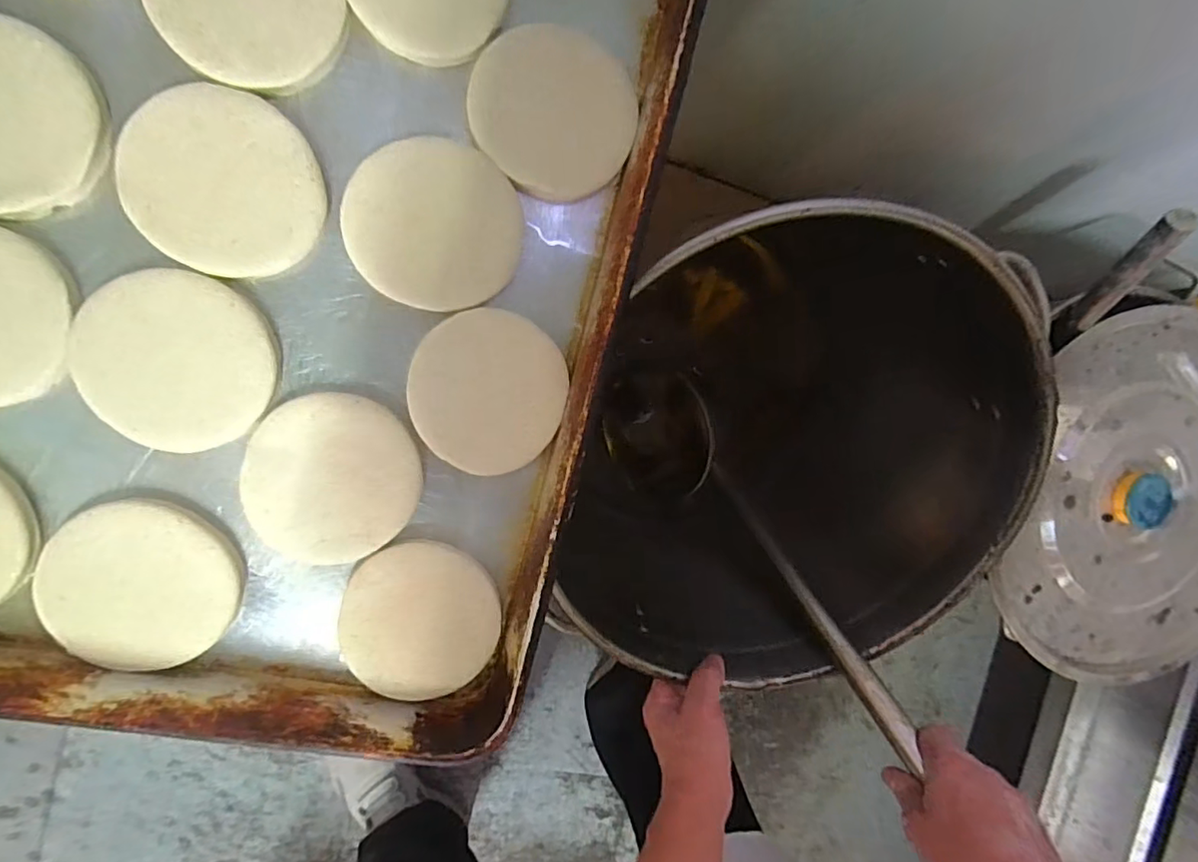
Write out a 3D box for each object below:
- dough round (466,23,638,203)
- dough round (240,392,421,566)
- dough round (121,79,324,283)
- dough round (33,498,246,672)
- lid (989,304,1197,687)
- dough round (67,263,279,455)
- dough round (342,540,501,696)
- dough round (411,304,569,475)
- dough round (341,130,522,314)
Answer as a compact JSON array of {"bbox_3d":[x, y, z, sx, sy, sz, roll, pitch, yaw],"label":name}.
[{"bbox_3d":[-0.026,-0.197,0.343,0.095,0.010,0.097,-1,96,-12],"label":"dough round"},{"bbox_3d":[-0.158,0.029,0.330,0.093,0.008,0.098,-1,96,-12],"label":"dough round"},{"bbox_3d":[-0.209,-0.139,0.310,0.104,0.014,0.094,41,87,-13],"label":"dough round"},{"bbox_3d":[-0.260,0.089,0.316,0.100,0.013,0.095,-1,96,-12],"label":"dough round"},{"bbox_3d":[0.630,0.085,0.629,0.362,0.050,0.405,14,93,-13],"label":"lid"},{"bbox_3d":[-0.239,-0.039,0.315,0.103,0.011,0.097,-1,96,-12],"label":"dough round"},{"bbox_3d":[-0.111,0.121,0.355,0.092,0.018,0.098,-1,96,-12],"label":"dough round"},{"bbox_3d":[-0.068,-0.024,0.348,0.092,0.014,0.098,-1,96,-12],"label":"dough round"},{"bbox_3d":[-0.096,-0.123,0.330,0.097,0.013,0.095,13,93,-13],"label":"dough round"}]

